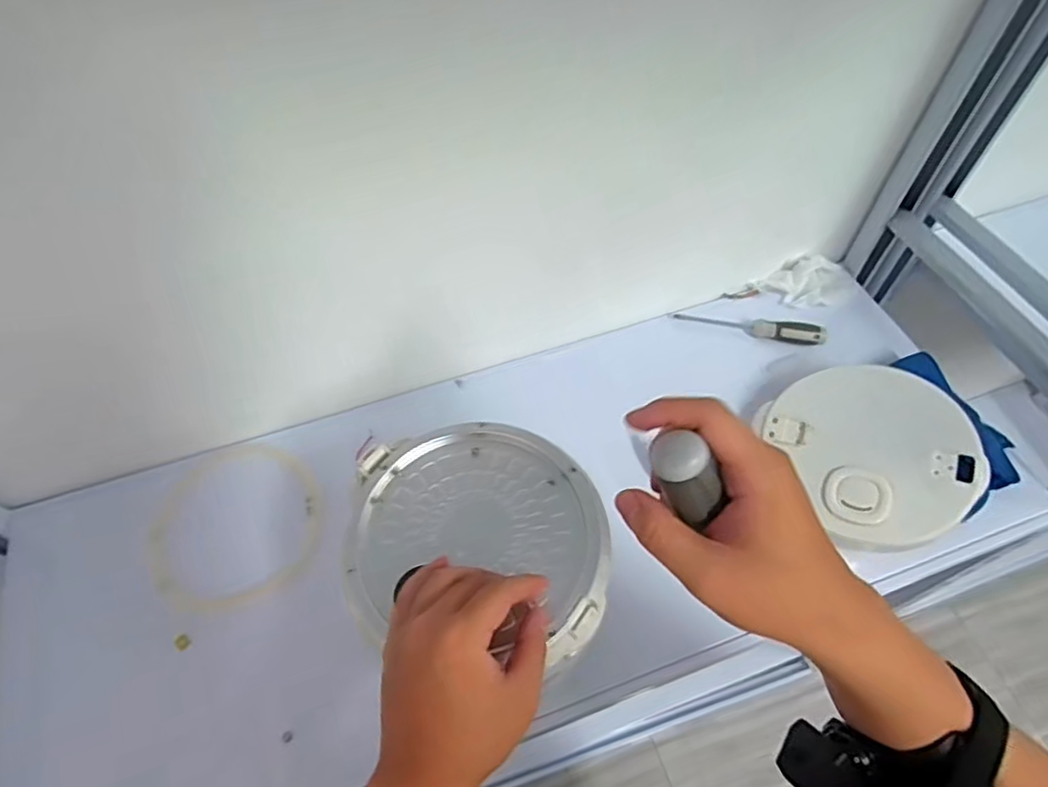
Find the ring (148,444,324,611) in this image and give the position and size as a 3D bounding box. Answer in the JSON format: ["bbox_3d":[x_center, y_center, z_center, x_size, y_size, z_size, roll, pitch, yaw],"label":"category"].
[{"bbox_3d":[-0.316,0.139,0.662,0.183,0.015,0.185,-1,56,1],"label":"ring"}]

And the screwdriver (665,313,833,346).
[{"bbox_3d":[0.290,-0.086,0.785,0.192,0.025,0.028,12,58,10],"label":"screwdriver"}]

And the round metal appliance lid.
[{"bbox_3d":[-0.034,0.099,0.458,0.193,0.018,0.169,6,57,6],"label":"round metal appliance lid"}]

